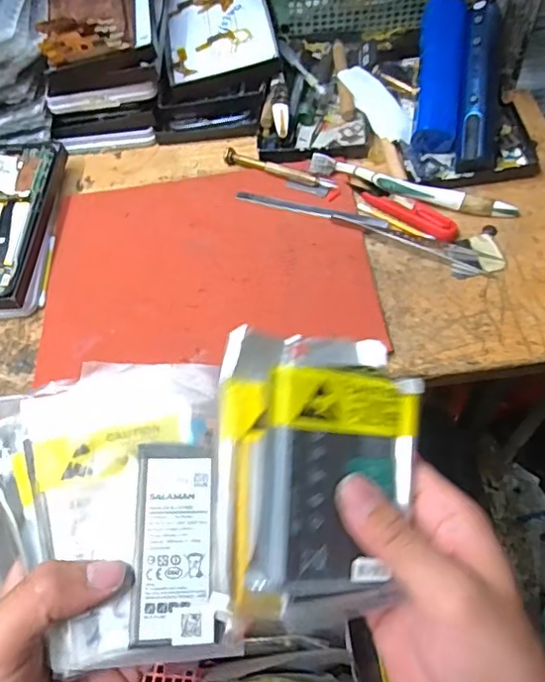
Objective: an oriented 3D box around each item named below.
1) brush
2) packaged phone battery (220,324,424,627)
[{"bbox_3d":[0.113,-0.127,0.466,0.170,0.015,0.022,22,66,14],"label":"brush"},{"bbox_3d":[0.024,0.060,0.263,0.093,0.020,0.128,4,79,-12],"label":"packaged phone battery"}]

